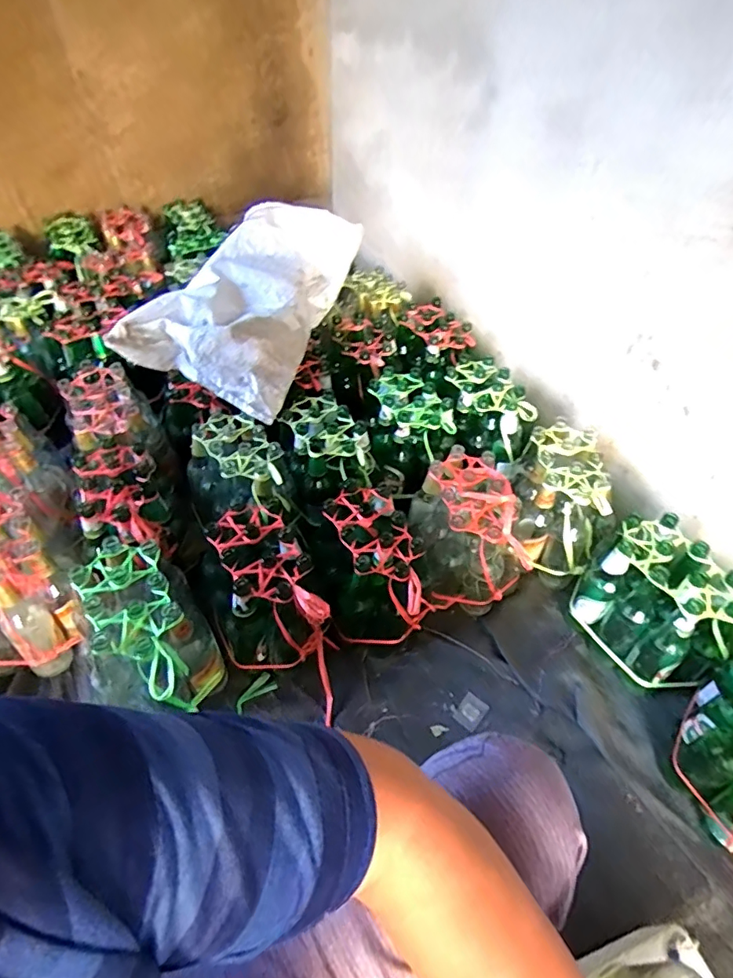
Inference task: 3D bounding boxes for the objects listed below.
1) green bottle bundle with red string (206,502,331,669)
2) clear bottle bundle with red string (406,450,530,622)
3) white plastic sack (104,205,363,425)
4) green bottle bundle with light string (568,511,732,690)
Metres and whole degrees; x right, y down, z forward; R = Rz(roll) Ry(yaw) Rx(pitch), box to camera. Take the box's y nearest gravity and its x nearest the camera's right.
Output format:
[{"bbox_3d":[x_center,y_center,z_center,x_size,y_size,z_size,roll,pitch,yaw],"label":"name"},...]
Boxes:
[{"bbox_3d":[-0.190,0.188,0.926,0.166,0.203,0.257,-18,50,-18],"label":"green bottle bundle with red string"},{"bbox_3d":[0.207,0.087,1.040,0.225,0.229,0.262,5,47,2],"label":"clear bottle bundle with red string"},{"bbox_3d":[-0.269,-0.486,1.240,0.358,0.172,0.634,13,48,10],"label":"white plastic sack"},{"bbox_3d":[0.531,0.222,0.934,0.151,0.235,0.263,-21,52,-21],"label":"green bottle bundle with light string"}]

